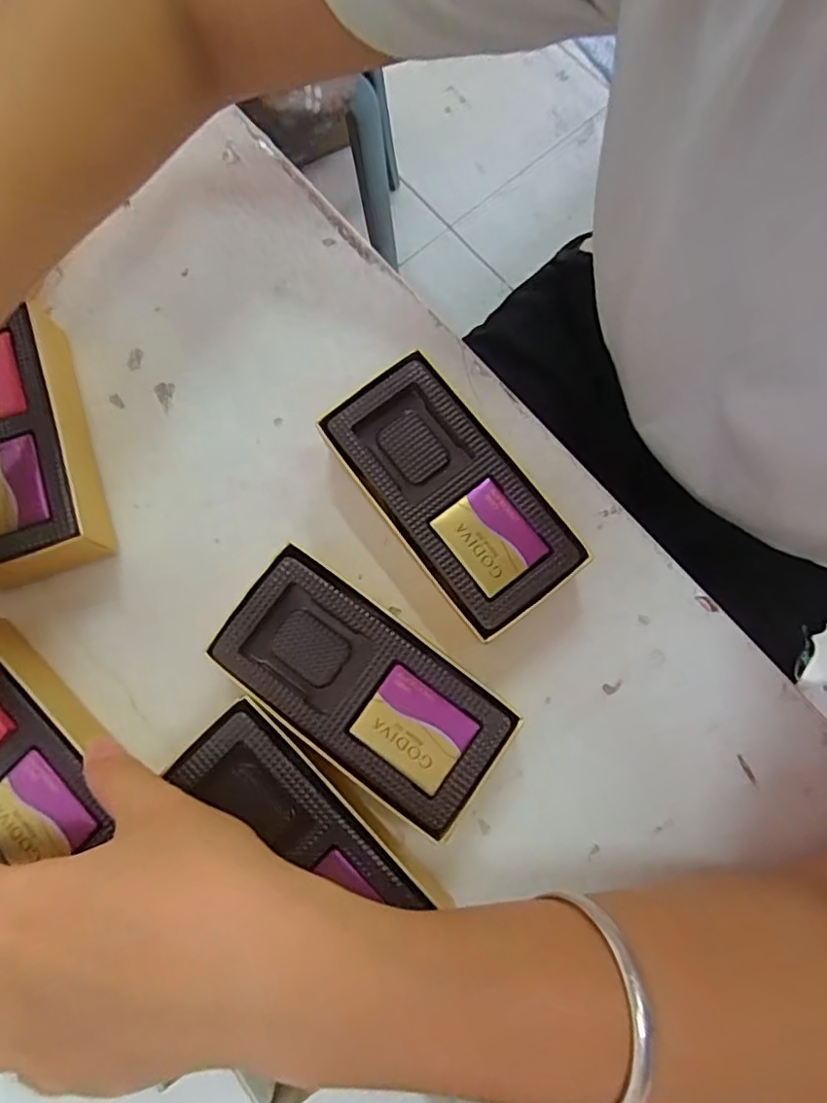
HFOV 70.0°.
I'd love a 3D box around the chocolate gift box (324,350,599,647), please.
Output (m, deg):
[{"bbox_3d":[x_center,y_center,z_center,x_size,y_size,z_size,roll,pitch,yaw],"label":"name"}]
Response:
[{"bbox_3d":[0.016,-0.023,0.254,0.056,0.033,0.112,-37,80,-6],"label":"chocolate gift box"}]

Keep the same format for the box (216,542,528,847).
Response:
[{"bbox_3d":[-0.020,0.054,0.239,0.111,0.033,0.055,37,81,8],"label":"box"}]

